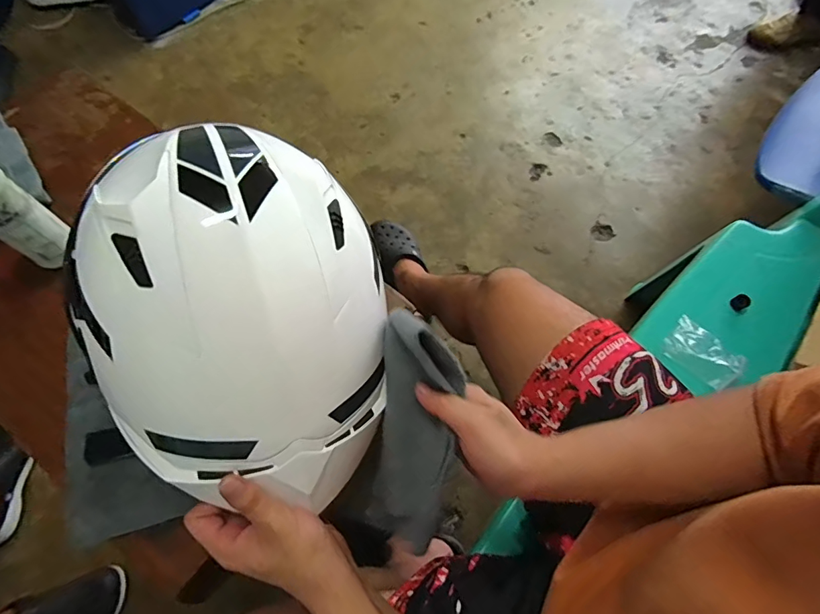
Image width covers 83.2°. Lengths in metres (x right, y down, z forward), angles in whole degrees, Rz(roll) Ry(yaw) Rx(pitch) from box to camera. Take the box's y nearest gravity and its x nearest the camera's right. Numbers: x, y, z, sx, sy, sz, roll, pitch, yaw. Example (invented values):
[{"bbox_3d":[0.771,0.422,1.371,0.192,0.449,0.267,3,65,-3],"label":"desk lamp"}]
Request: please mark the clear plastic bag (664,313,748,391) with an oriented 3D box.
[{"bbox_3d":[0.418,0.065,0.657,0.099,0.015,0.074,40,71,15],"label":"clear plastic bag"}]

